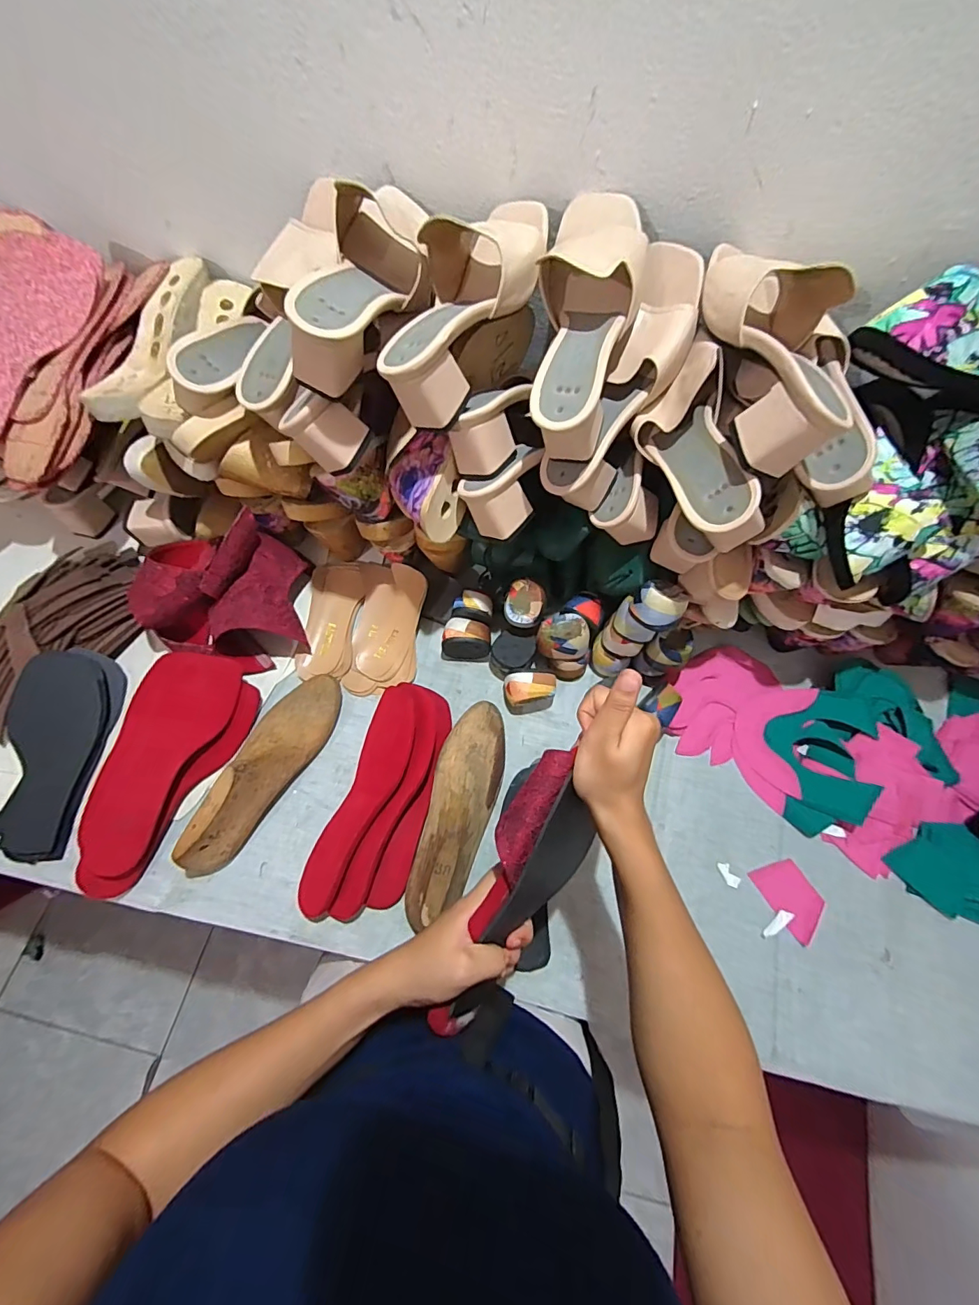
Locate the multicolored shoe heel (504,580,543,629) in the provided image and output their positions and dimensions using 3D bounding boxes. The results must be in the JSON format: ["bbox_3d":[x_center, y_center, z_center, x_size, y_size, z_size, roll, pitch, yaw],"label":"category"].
[{"bbox_3d":[0.044,-0.059,0.585,0.045,0.029,0.055,14,89,5],"label":"multicolored shoe heel"}]

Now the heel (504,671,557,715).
[{"bbox_3d":[0.051,0.048,0.581,0.064,0.047,0.040,-2,67,-3],"label":"heel"}]

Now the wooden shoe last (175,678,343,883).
[{"bbox_3d":[-0.251,0.123,0.514,0.072,0.074,0.241,24,69,8],"label":"wooden shoe last"}]

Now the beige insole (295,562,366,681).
[{"bbox_3d":[-0.206,-0.048,0.619,0.064,0.019,0.169,5,67,0],"label":"beige insole"}]

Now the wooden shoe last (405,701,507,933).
[{"bbox_3d":[-0.031,0.163,0.505,0.069,0.087,0.230,14,67,4],"label":"wooden shoe last"}]

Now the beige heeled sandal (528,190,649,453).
[{"bbox_3d":[0.085,-0.298,0.418,0.088,0.089,0.237,10,82,3],"label":"beige heeled sandal"}]

